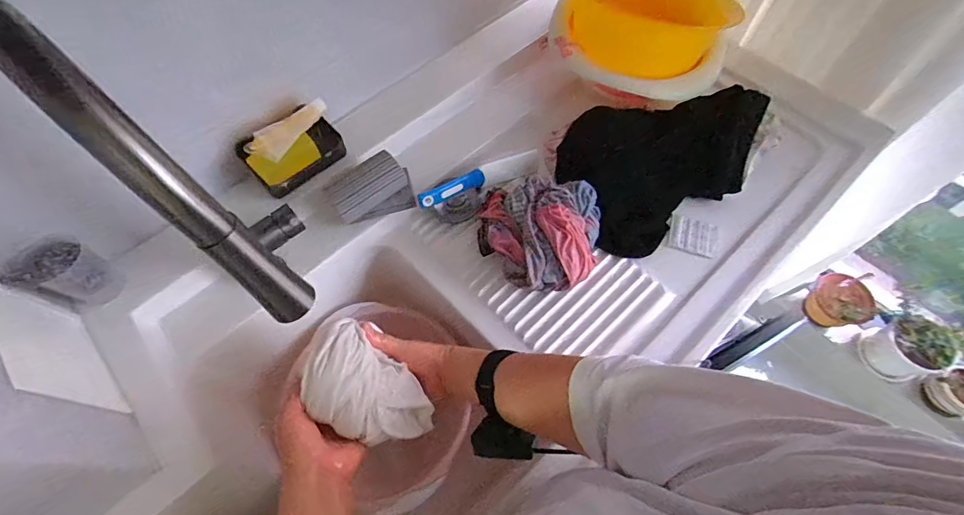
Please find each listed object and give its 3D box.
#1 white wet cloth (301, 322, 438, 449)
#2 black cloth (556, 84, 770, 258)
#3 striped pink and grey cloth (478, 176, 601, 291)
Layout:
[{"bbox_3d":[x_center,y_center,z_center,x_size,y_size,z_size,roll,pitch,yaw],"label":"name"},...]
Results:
[{"bbox_3d":[-0.126,0.143,0.474,0.137,0.083,0.089,34,68,17],"label":"white wet cloth"},{"bbox_3d":[0.253,-0.152,0.632,0.255,0.102,0.205,-27,65,-12],"label":"black cloth"},{"bbox_3d":[0.078,-0.037,0.599,0.158,0.075,0.153,0,63,2],"label":"striped pink and grey cloth"}]

